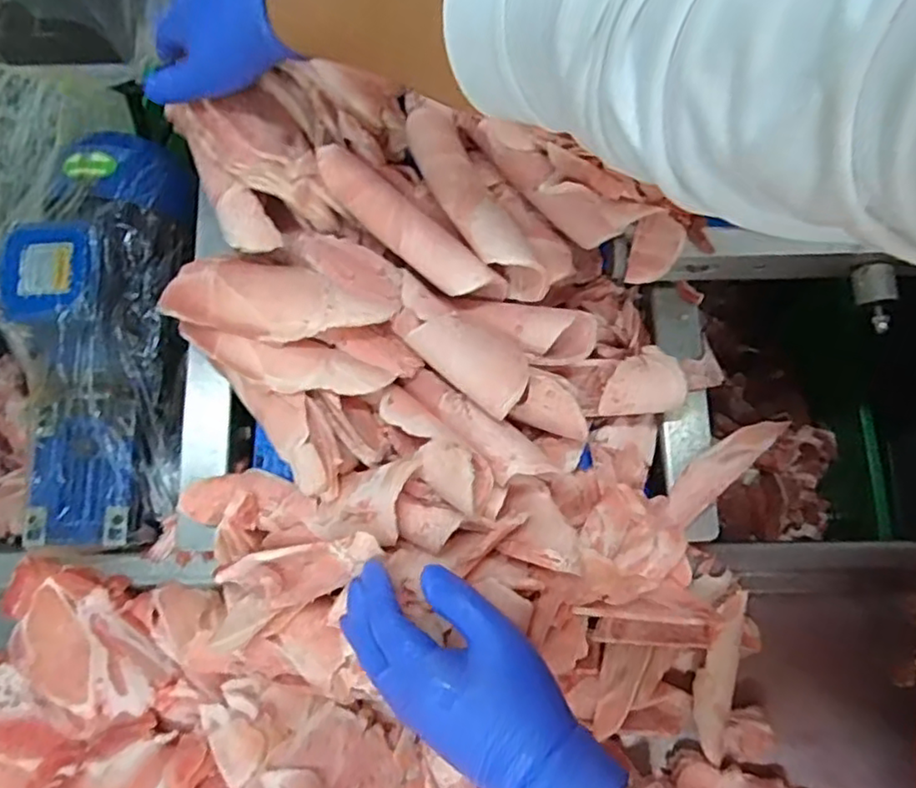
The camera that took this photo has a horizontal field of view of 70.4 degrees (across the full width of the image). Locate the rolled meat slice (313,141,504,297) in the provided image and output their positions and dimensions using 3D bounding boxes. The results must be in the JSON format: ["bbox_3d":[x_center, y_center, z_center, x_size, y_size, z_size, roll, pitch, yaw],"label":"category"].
[{"bbox_3d":[-0.043,-0.134,0.536,0.190,0.048,0.043,40,81,8],"label":"rolled meat slice"}]

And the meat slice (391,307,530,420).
[{"bbox_3d":[0.004,-0.034,0.498,0.117,0.025,0.053,35,80,22],"label":"meat slice"}]

